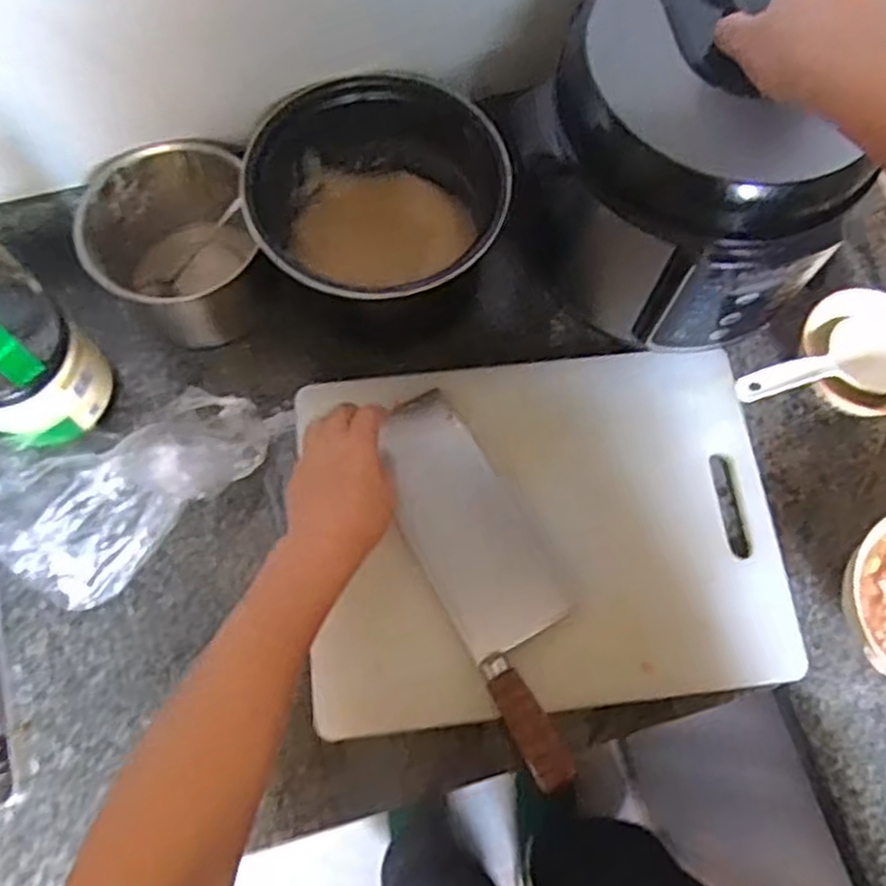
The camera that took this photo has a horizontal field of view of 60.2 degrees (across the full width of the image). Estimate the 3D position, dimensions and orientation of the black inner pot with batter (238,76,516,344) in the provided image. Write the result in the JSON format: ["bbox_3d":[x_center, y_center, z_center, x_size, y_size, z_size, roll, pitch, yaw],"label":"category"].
[{"bbox_3d":[-0.055,-0.197,0.683,0.213,0.145,0.181,-9,71,-5],"label":"black inner pot with batter"}]

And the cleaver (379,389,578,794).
[{"bbox_3d":[0.039,0.109,0.629,0.101,0.029,0.318,-19,73,-8],"label":"cleaver"}]

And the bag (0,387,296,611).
[{"bbox_3d":[-0.250,0.032,0.623,0.243,0.106,0.145,-21,73,-9],"label":"bag"}]

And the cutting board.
[{"bbox_3d":[0.087,0.073,0.644,0.390,0.019,0.287,-6,77,-6],"label":"cutting board"}]

